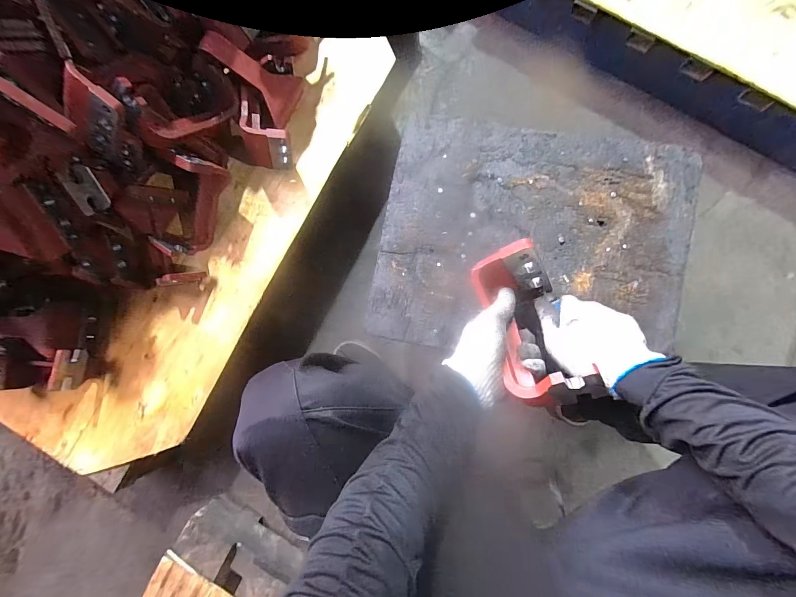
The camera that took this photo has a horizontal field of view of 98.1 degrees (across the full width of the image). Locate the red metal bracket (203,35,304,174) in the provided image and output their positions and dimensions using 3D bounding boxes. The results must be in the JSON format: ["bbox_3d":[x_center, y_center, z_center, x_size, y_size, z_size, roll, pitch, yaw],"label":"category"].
[{"bbox_3d":[-0.244,-0.334,0.610,0.123,0.147,0.158,0,83,5],"label":"red metal bracket"}]

